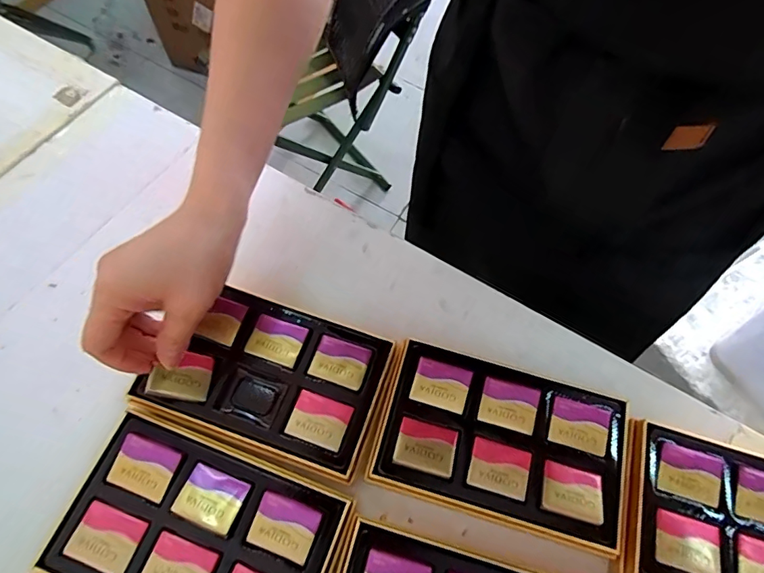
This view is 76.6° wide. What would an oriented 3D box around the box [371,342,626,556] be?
[{"bbox_3d":[0.081,0.108,0.340,0.163,0.034,0.100,15,64,6],"label":"box"}]

